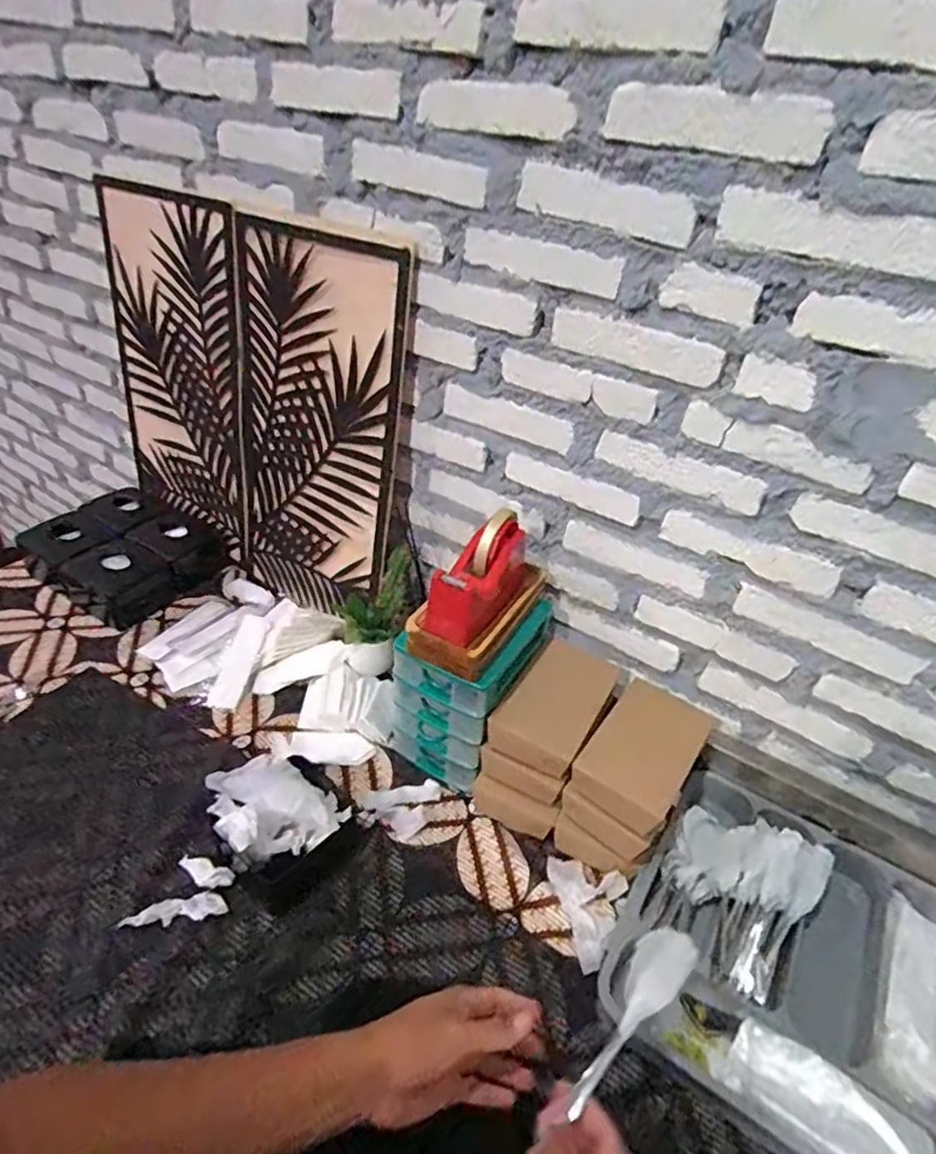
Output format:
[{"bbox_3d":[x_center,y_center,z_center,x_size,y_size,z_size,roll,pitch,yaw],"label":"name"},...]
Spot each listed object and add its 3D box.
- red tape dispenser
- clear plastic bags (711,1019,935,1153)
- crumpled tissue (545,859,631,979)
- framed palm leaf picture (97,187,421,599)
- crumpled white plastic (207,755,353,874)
[{"bbox_3d":[0.013,-0.003,0.745,0.059,0.104,0.161,24,40,22],"label":"red tape dispenser"},{"bbox_3d":[0.317,0.471,0.559,0.172,0.025,0.080,17,36,37],"label":"clear plastic bags"},{"bbox_3d":[0.147,0.378,0.724,0.080,0.023,0.125,-4,38,-14],"label":"crumpled tissue"},{"bbox_3d":[-0.368,-0.271,1.029,0.626,0.564,0.032,24,34,25],"label":"framed palm leaf picture"},{"bbox_3d":[-0.230,0.280,0.744,0.135,0.091,0.122,33,44,31],"label":"crumpled white plastic"}]

